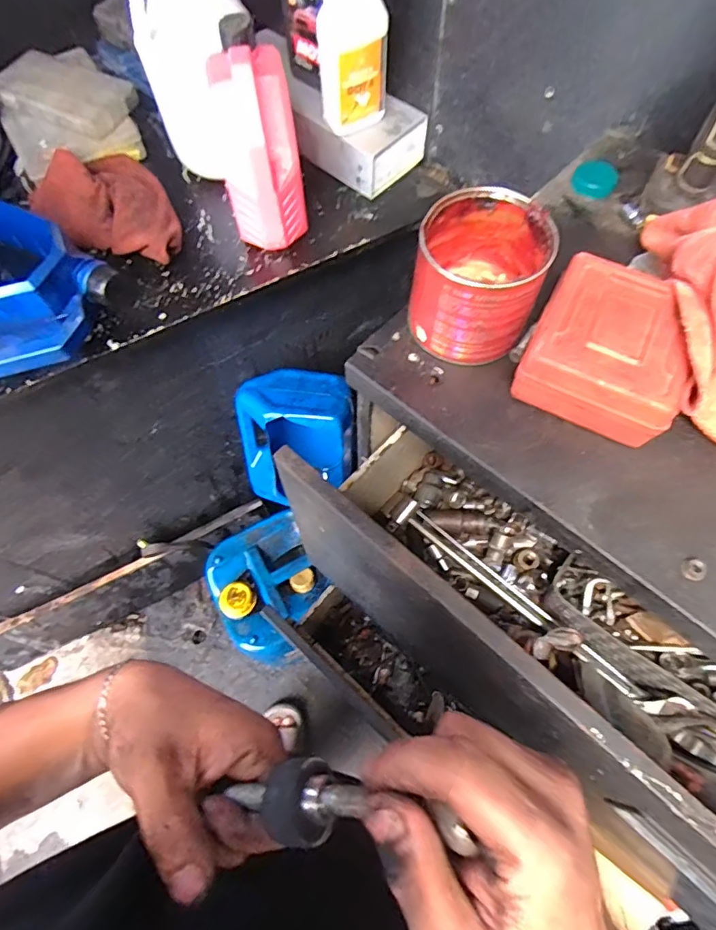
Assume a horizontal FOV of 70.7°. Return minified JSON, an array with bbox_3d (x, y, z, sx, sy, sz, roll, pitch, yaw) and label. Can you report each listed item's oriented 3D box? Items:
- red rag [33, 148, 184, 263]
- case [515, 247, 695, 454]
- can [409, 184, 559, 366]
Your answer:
[{"bbox_3d":[-0.357,-0.376,0.740,0.264,0.052,0.162,39,72,18],"label":"red rag"},{"bbox_3d":[0.198,-0.093,0.401,0.111,0.054,0.130,24,69,13],"label":"case"},{"bbox_3d":[0.097,-0.152,0.412,0.094,0.089,0.102,-1,65,2],"label":"can"}]

